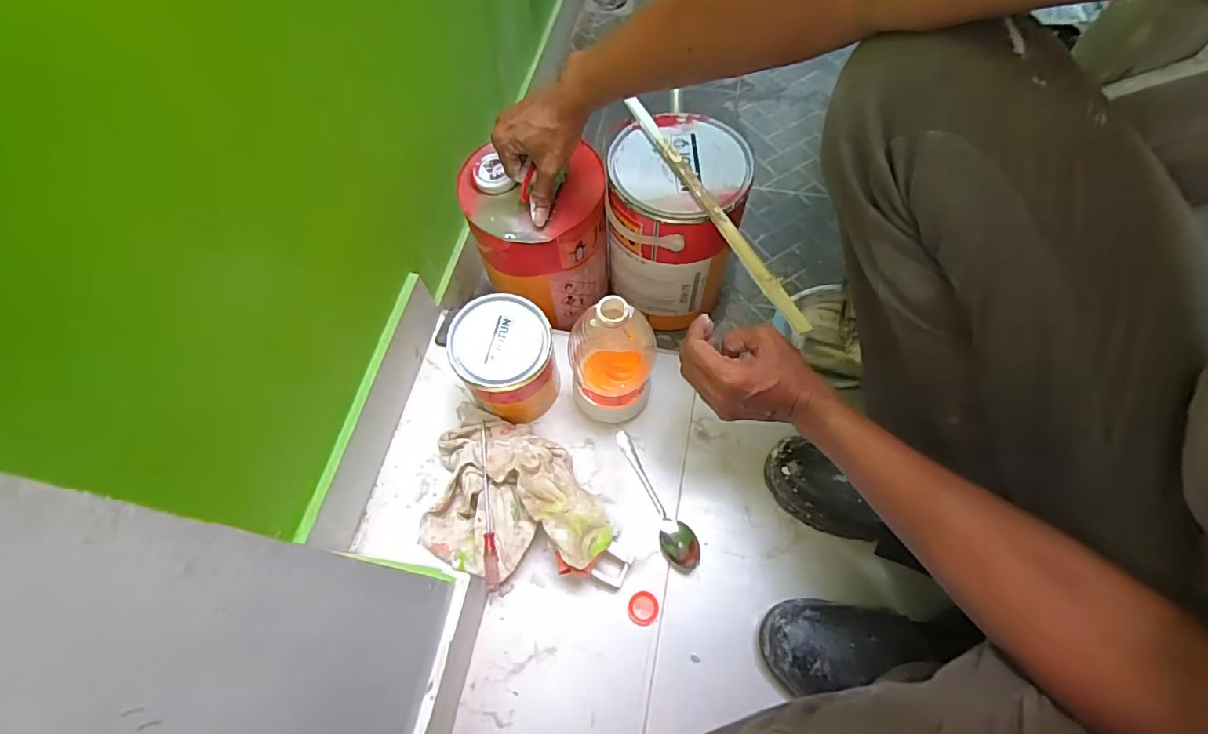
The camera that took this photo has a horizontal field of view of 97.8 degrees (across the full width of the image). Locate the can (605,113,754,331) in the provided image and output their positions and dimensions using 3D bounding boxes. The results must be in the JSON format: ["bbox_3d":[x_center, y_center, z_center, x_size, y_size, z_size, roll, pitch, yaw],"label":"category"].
[{"bbox_3d":[0.089,-0.183,0.733,0.166,0.247,0.175,3,64,2],"label":"can"}]

